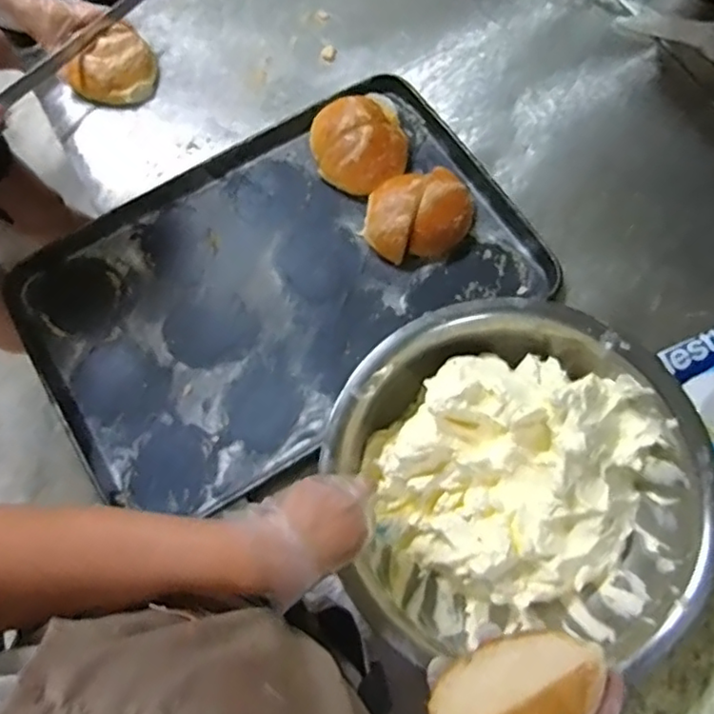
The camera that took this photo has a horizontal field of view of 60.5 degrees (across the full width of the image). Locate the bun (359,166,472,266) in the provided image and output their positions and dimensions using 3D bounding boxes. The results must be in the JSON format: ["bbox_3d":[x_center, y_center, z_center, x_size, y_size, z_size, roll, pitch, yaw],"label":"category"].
[{"bbox_3d":[0.076,-0.183,0.771,0.139,0.056,0.103,-11,71,-1],"label":"bun"}]

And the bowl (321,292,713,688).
[{"bbox_3d":[0.158,0.114,0.637,0.353,0.110,0.328,0,75,0],"label":"bowl"}]

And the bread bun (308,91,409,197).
[{"bbox_3d":[0.006,-0.282,0.811,0.126,0.055,0.137,0,72,0],"label":"bread bun"}]

